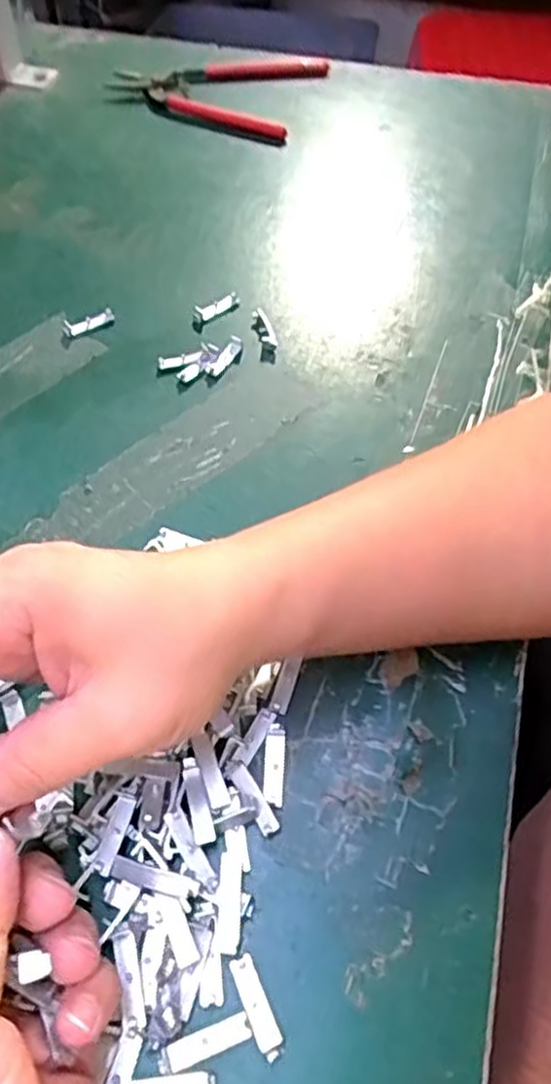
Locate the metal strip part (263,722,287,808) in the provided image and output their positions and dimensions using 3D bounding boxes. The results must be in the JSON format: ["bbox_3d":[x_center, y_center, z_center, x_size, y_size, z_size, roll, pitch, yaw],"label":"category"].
[{"bbox_3d":[0.000,0.081,0.269,0.007,0.004,0.030,2,56,2],"label":"metal strip part"}]

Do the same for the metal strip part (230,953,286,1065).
[{"bbox_3d":[-0.006,0.144,0.227,0.008,0.004,0.029,-22,58,-14],"label":"metal strip part"}]

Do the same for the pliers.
[{"bbox_3d":[-0.042,-0.357,0.568,0.151,0.015,0.099,23,59,15],"label":"pliers"}]

